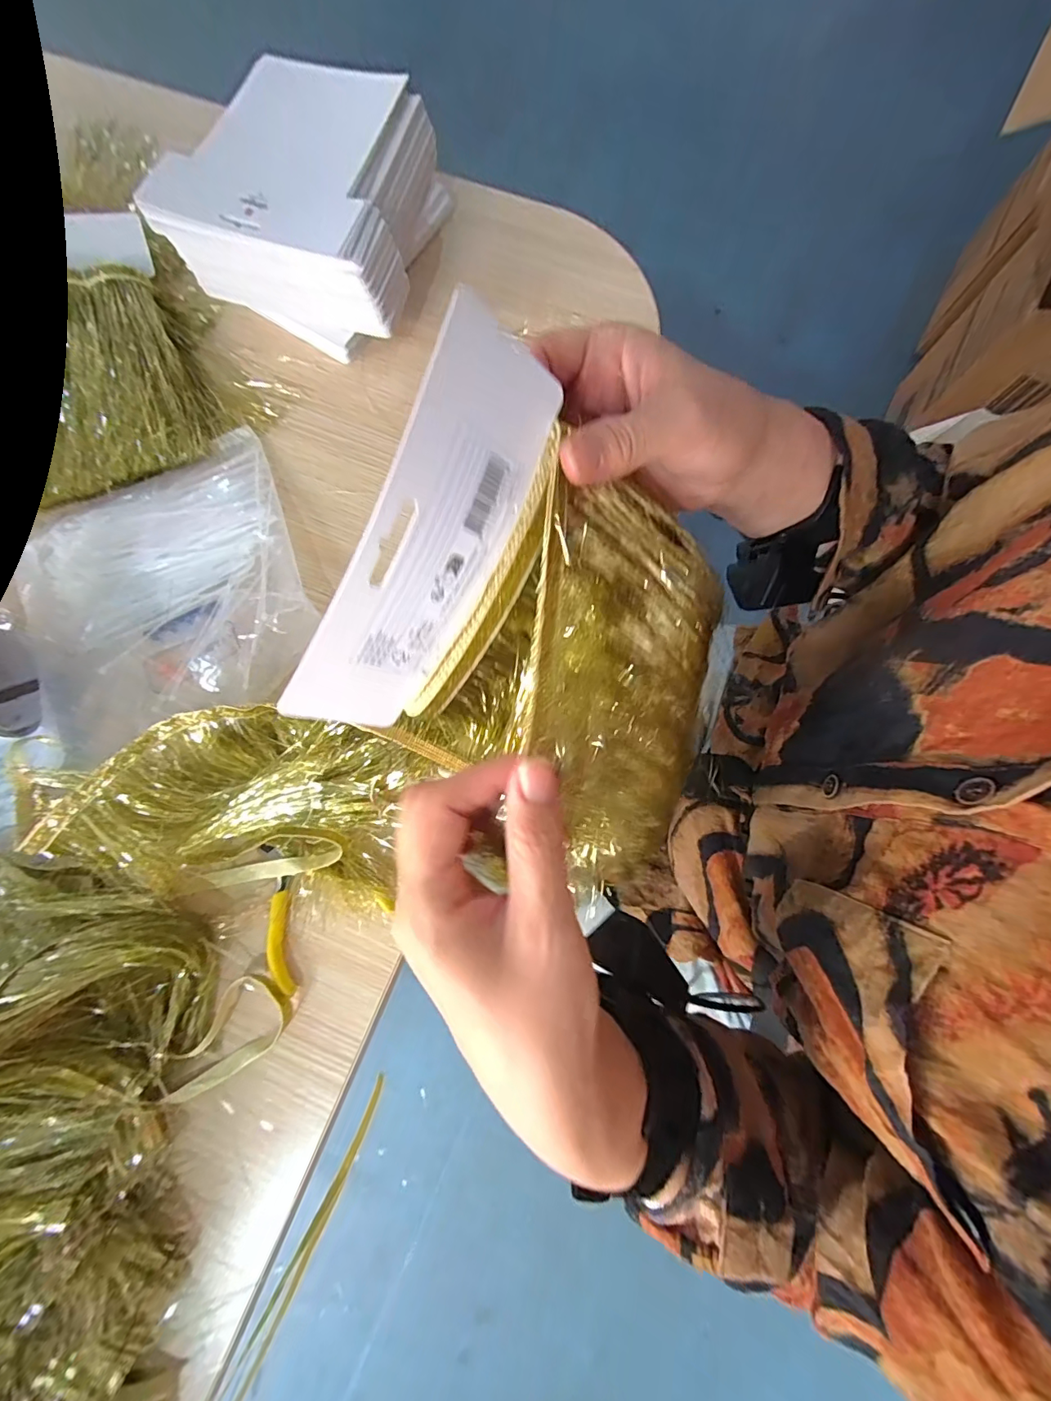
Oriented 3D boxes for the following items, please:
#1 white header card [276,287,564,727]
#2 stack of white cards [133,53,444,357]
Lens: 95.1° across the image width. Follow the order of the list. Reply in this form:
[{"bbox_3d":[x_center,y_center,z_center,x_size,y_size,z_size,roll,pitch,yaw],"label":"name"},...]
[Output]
[{"bbox_3d":[-0.040,-0.056,0.186,0.010,0.055,0.159,44,111,40],"label":"white header card"},{"bbox_3d":[-0.171,-0.405,0.397,0.205,0.073,0.195,18,80,4],"label":"stack of white cards"}]

